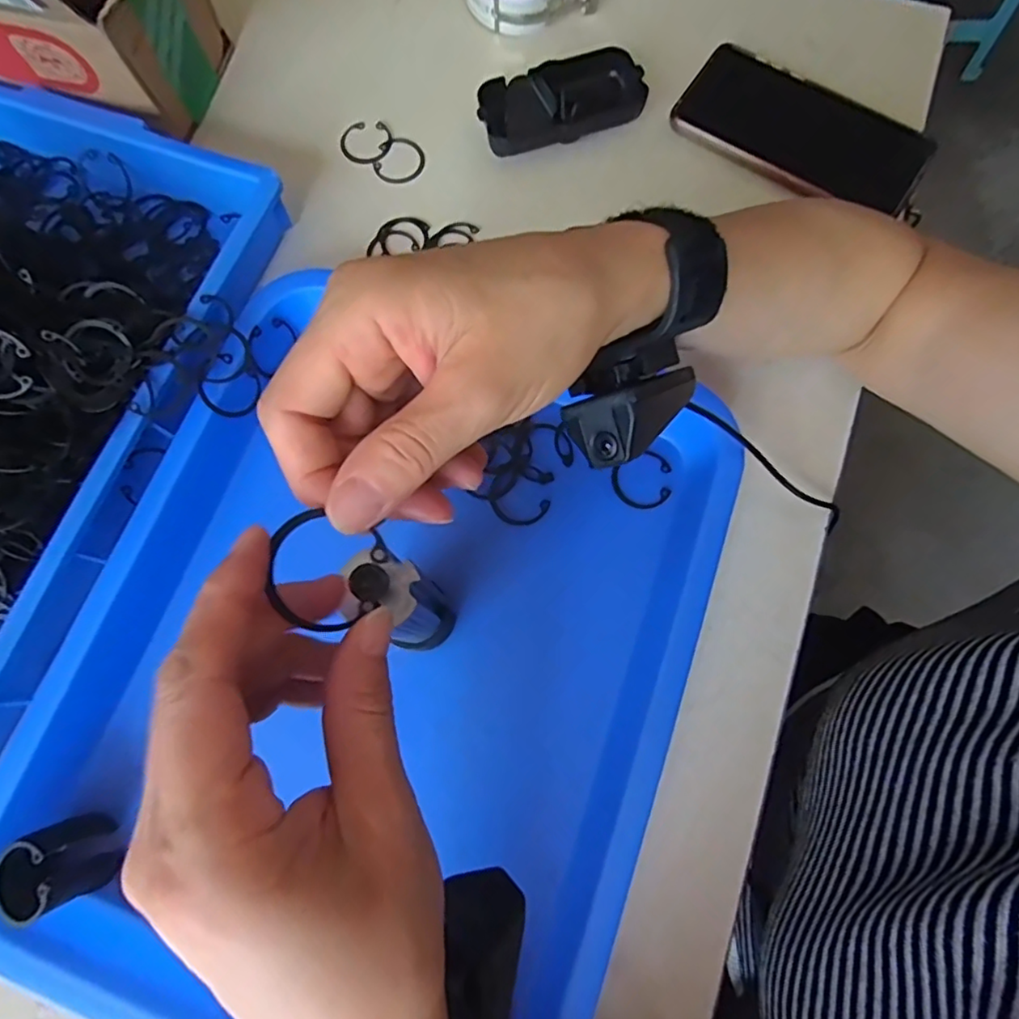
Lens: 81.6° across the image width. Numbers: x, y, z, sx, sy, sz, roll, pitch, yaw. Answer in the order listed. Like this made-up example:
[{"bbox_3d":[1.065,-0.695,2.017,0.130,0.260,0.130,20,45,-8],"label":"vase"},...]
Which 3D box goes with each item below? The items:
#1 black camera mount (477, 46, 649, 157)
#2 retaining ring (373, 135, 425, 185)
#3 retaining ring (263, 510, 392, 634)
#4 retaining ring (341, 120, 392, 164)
[{"bbox_3d":[0.034,-0.281,0.410,0.111,0.025,0.052,-20,76,-4],"label":"black camera mount"},{"bbox_3d":[-0.077,-0.248,0.419,0.036,0.004,0.040,11,76,4],"label":"retaining ring"},{"bbox_3d":[-0.052,0.017,0.174,0.033,0.004,0.036,-2,95,-23],"label":"retaining ring"},{"bbox_3d":[-0.103,-0.264,0.423,0.036,0.004,0.037,0,75,1],"label":"retaining ring"}]

